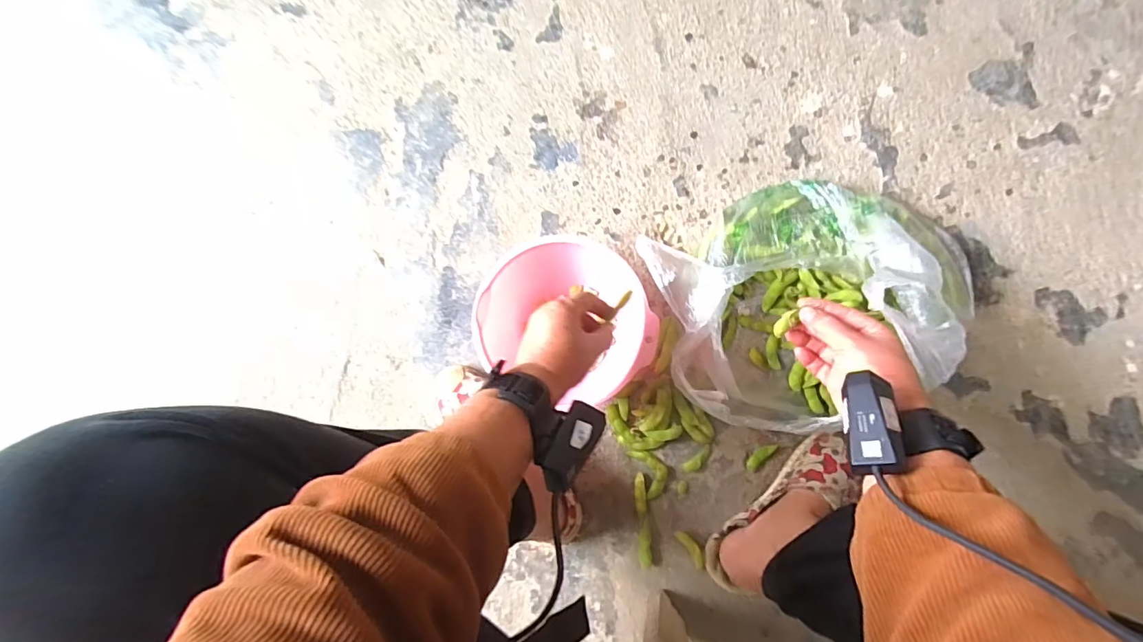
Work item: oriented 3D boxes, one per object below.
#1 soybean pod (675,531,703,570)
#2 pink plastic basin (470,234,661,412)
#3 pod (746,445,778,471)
[{"bbox_3d":[0.143,0.269,0.576,0.016,0.007,0.048,-33,83,5],"label":"soybean pod"},{"bbox_3d":[-0.010,-0.001,0.584,0.195,0.095,0.201,0,86,8],"label":"pink plastic basin"},{"bbox_3d":[0.224,0.159,0.574,0.015,0.005,0.043,46,103,5],"label":"pod"}]

